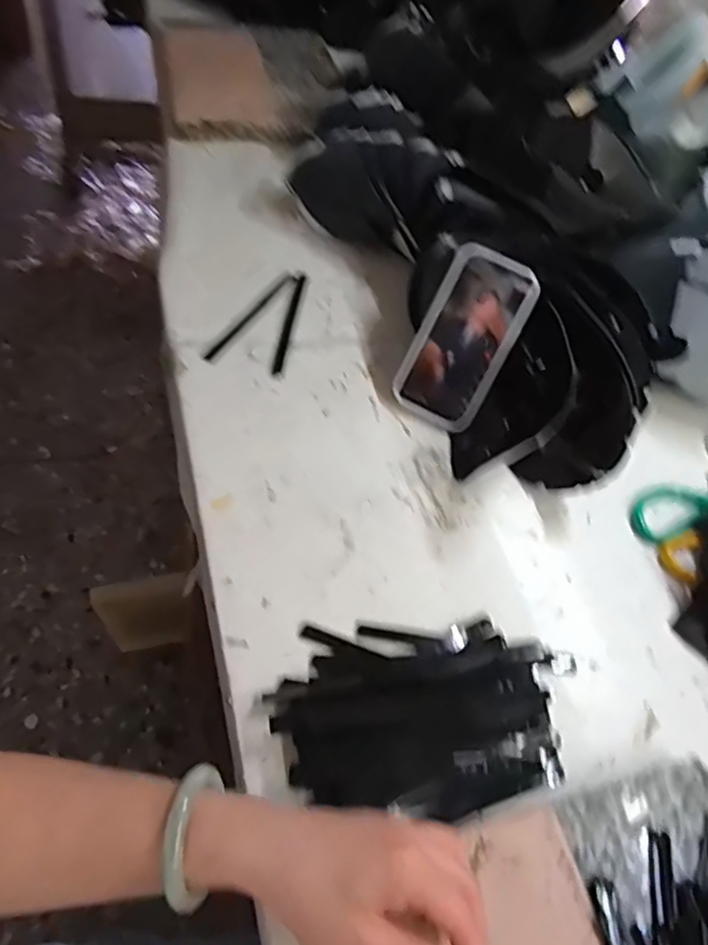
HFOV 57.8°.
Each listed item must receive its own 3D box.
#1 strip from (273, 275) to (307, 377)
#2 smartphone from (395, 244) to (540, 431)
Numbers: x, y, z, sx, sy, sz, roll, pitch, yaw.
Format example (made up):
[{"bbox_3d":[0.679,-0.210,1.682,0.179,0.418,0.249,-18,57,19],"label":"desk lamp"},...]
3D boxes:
[{"bbox_3d":[-0.070,-0.170,0.706,0.011,0.007,0.170,10,52,-2],"label":"strip"},{"bbox_3d":[0.109,-0.133,0.638,0.087,0.009,0.172,29,98,7],"label":"smartphone"}]

